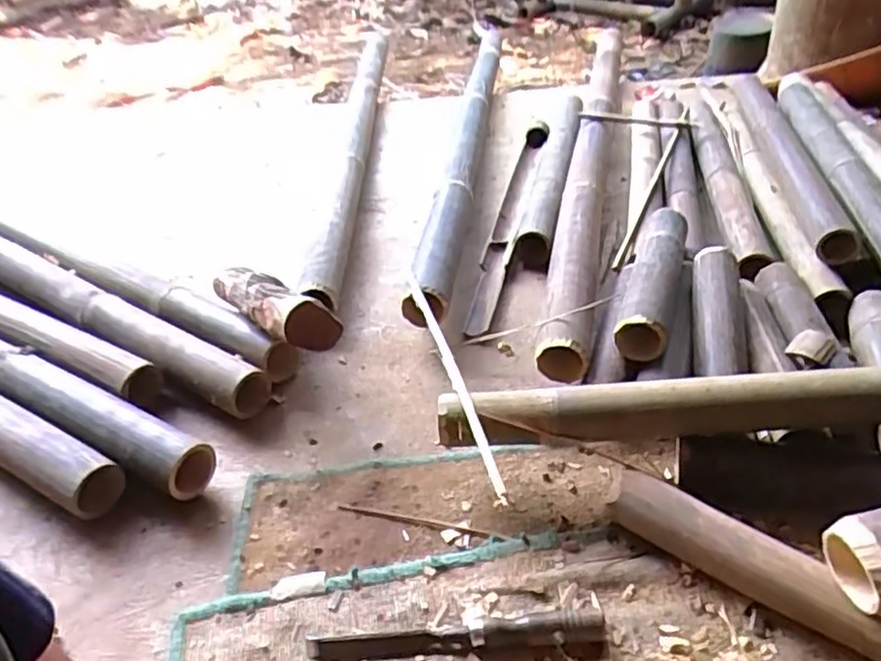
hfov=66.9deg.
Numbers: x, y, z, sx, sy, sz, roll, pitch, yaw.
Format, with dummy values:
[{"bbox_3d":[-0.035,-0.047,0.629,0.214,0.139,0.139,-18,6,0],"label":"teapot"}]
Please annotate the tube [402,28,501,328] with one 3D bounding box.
[{"bbox_3d":[0.063,-0.402,1.379,0.058,0.083,1.385,1,39,9],"label":"tube"}]

